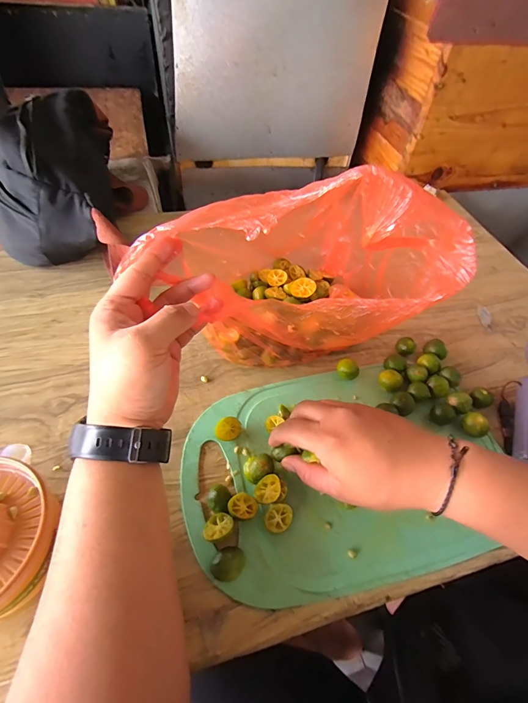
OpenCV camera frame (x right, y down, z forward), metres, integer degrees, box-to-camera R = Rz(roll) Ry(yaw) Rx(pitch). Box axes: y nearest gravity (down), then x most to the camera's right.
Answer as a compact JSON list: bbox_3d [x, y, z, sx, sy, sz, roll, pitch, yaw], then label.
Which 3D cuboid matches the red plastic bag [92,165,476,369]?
[{"bbox_3d":[0.032,-0.110,0.364,0.260,0.201,0.182,0,53,-5],"label":"red plastic bag"}]

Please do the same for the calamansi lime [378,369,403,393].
[{"bbox_3d":[0.145,0.035,0.406,0.026,0.022,0.019,37,59,21],"label":"calamansi lime"}]

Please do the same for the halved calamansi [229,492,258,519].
[{"bbox_3d":[-0.018,0.140,0.316,0.025,0.017,0.022,14,53,6],"label":"halved calamansi"}]

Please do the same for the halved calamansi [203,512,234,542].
[{"bbox_3d":[-0.039,0.153,0.306,0.026,0.015,0.021,-26,60,-23],"label":"halved calamansi"}]

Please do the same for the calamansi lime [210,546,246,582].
[{"bbox_3d":[-0.029,0.175,0.292,0.028,0.013,0.023,-28,60,-23],"label":"calamansi lime"}]

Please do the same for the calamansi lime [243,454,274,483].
[{"bbox_3d":[-0.005,0.112,0.337,0.028,0.020,0.025,8,53,1],"label":"calamansi lime"}]

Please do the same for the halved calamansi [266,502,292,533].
[{"bbox_3d":[0.013,0.149,0.316,0.022,0.010,0.024,20,54,10],"label":"halved calamansi"}]

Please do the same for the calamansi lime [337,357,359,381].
[{"bbox_3d":[0.097,0.023,0.414,0.026,0.021,0.021,24,55,13],"label":"calamansi lime"}]

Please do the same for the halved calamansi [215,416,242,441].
[{"bbox_3d":[-0.036,0.080,0.361,0.027,0.015,0.021,-19,57,-19],"label":"halved calamansi"}]

